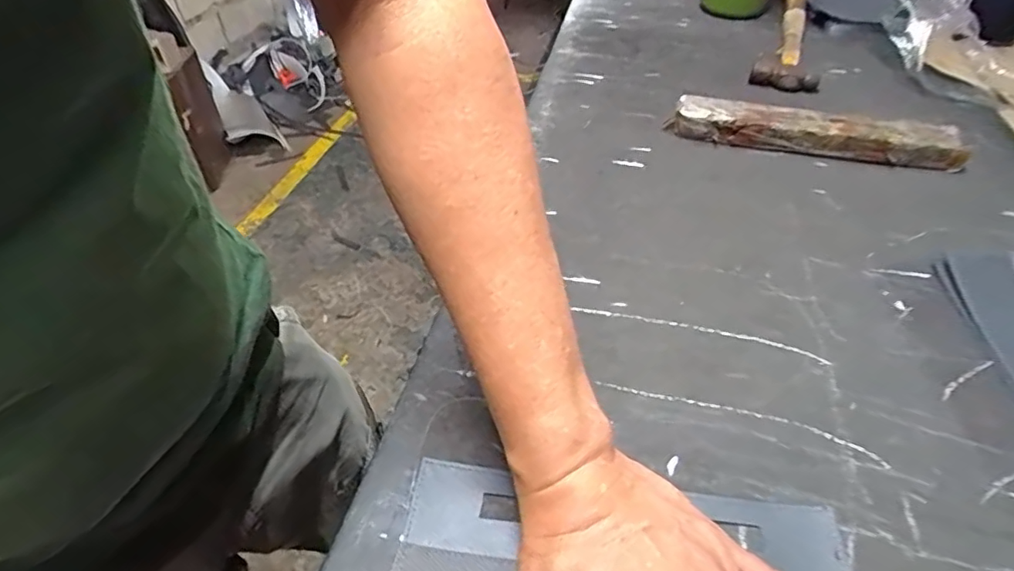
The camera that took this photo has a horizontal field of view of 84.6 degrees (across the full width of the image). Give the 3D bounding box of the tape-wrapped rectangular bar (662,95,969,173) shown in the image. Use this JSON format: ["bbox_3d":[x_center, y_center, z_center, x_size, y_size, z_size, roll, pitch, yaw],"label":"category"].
[{"bbox_3d":[0.295,-0.148,0.541,0.263,0.037,0.029,13,45,13],"label":"tape-wrapped rectangular bar"}]

